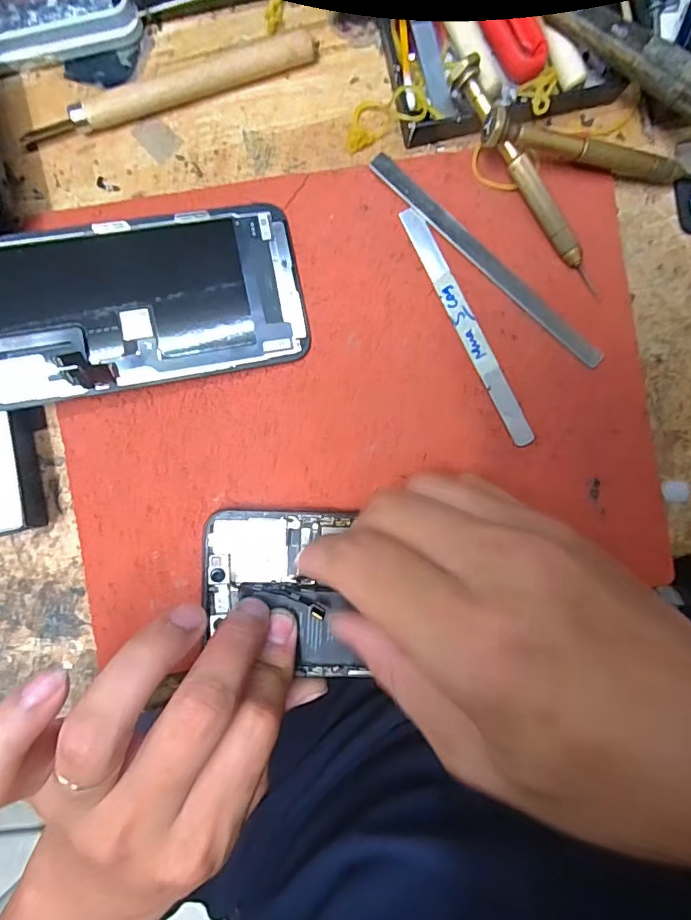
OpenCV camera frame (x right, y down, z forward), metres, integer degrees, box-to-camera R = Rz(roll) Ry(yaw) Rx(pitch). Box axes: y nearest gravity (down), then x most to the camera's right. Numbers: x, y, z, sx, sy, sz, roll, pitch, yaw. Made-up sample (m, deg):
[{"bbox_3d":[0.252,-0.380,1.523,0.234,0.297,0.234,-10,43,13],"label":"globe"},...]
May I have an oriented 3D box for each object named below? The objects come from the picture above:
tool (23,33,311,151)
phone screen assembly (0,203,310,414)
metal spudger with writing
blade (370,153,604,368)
[{"bbox_3d":[-0.074,-0.156,0.209,0.128,0.012,0.009,-19,92,-2],"label":"tool"},{"bbox_3d":[-0.087,-0.064,0.203,0.138,0.008,0.067,-11,91,-9],"label":"phone screen assembly"},{"bbox_3d":[0.054,-0.057,0.215,0.009,0.004,0.112,-28,92,-2],"label":"metal spudger with writing"},{"bbox_3d":[0.062,-0.086,0.214,0.129,0.004,0.009,42,89,-3],"label":"blade"}]

